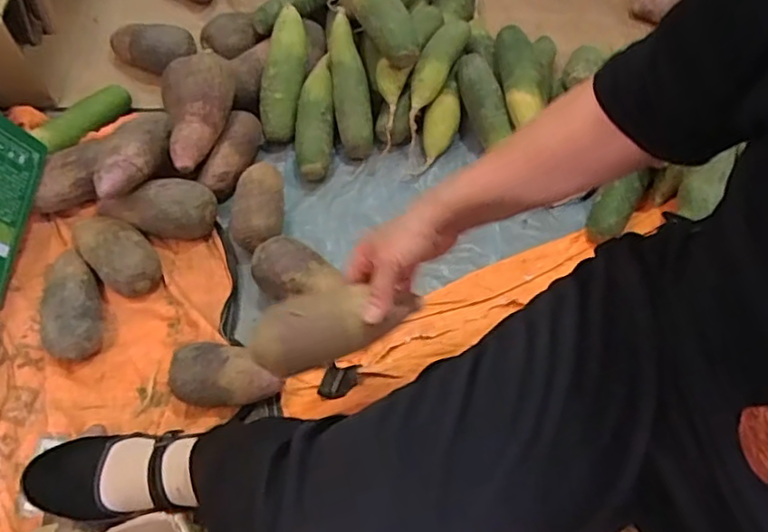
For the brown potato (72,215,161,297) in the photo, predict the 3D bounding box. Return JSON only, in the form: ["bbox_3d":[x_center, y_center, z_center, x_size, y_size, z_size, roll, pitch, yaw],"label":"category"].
[{"bbox_3d":[-0.346,-0.019,0.804,0.129,0.052,0.071,39,67,18],"label":"brown potato"}]

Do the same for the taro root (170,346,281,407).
[{"bbox_3d":[-0.183,0.126,0.717,0.131,0.062,0.068,4,61,1],"label":"taro root"}]

